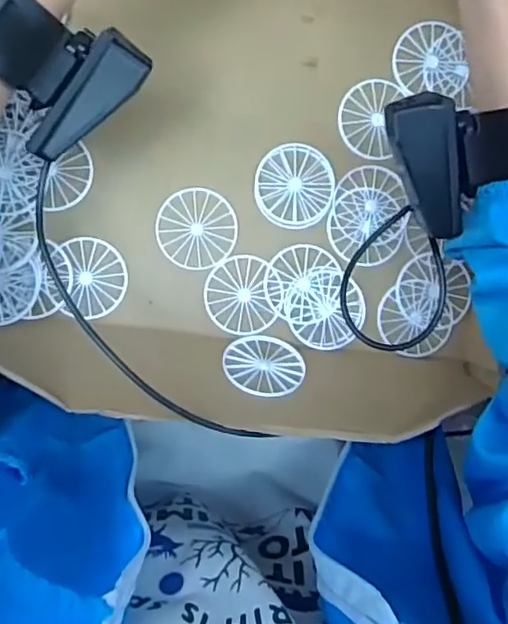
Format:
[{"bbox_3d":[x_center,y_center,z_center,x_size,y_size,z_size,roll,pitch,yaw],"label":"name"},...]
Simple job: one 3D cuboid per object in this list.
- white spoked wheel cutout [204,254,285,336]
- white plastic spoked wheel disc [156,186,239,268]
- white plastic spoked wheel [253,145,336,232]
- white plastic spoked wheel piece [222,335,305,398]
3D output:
[{"bbox_3d":[-0.006,-0.011,0.391,0.049,0.004,0.050,0,94,-6],"label":"white spoked wheel cutout"},{"bbox_3d":[-0.036,-0.053,0.388,0.049,0.004,0.050,0,94,-6],"label":"white plastic spoked wheel disc"},{"bbox_3d":[0.026,-0.080,0.389,0.049,0.004,0.051,0,94,-6],"label":"white plastic spoked wheel"},{"bbox_3d":[0.006,0.033,0.376,0.048,0.049,0.004,18,129,11],"label":"white plastic spoked wheel piece"}]

